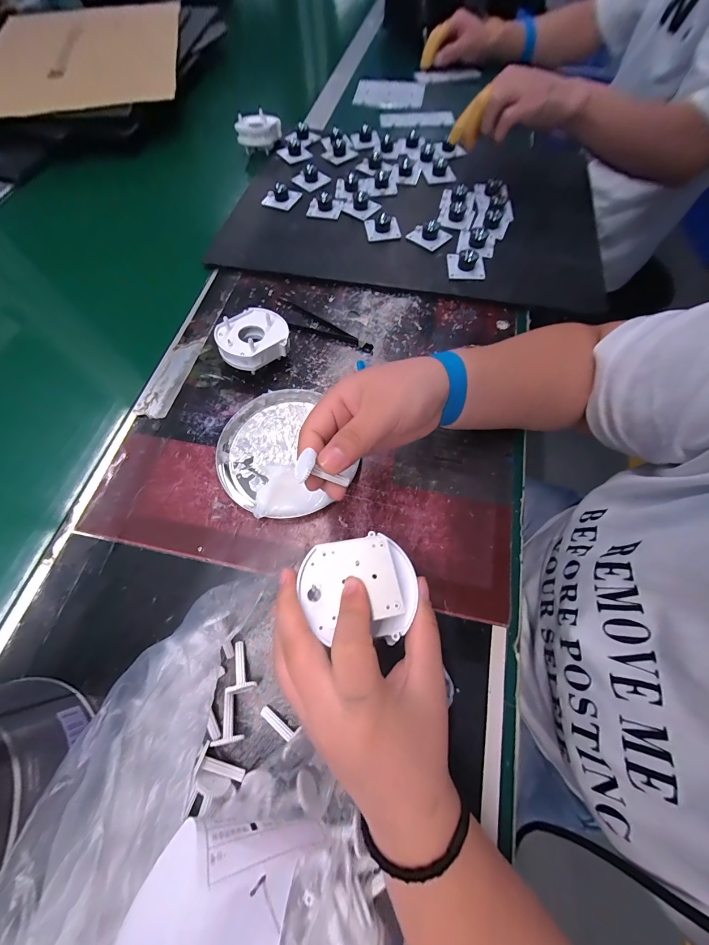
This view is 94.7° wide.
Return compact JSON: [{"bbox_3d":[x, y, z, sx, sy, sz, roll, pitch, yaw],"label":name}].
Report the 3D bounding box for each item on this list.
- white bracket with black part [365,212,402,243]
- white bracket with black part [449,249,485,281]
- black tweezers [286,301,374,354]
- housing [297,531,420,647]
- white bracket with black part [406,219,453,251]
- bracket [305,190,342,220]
[{"bbox_3d":[0.037,-0.323,0.427,0.042,0.022,0.036,-8,66,-2],"label":"white bracket with black part"},{"bbox_3d":[0.136,-0.255,0.391,0.041,0.018,0.043,4,66,3],"label":"white bracket with black part"},{"bbox_3d":[-0.032,-0.162,0.369,0.119,0.006,0.029,27,69,12],"label":"black tweezers"},{"bbox_3d":[0.003,0.066,0.187,0.067,0.021,0.059,-14,68,-7],"label":"housing"},{"bbox_3d":[0.099,-0.310,0.421,0.042,0.023,0.043,-42,72,-16],"label":"white bracket with black part"},{"bbox_3d":[-0.040,-0.377,0.450,0.046,0.021,0.045,7,66,4],"label":"bracket"}]

